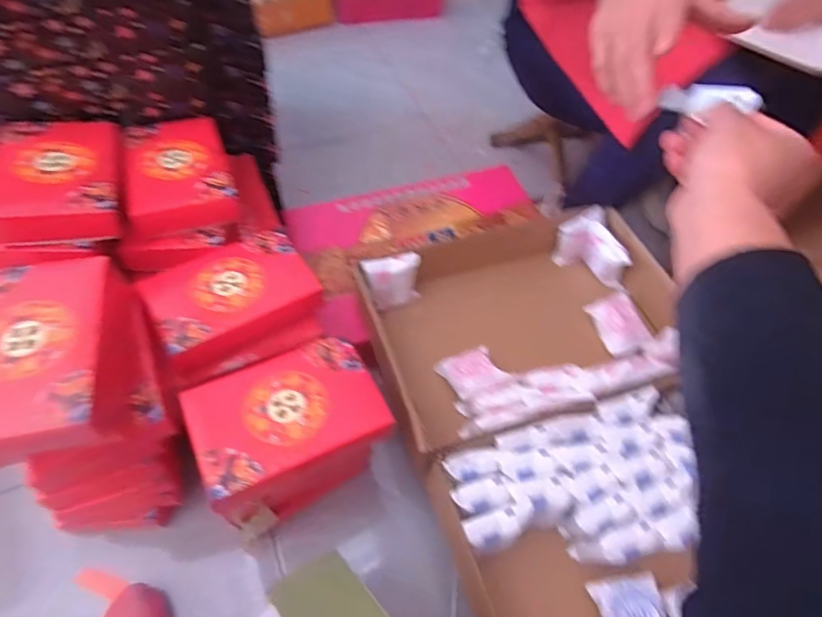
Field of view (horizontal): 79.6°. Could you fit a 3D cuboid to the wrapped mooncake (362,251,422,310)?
[{"bbox_3d":[-0.028,-0.040,0.746,0.088,0.076,0.050,-24,60,-18],"label":"wrapped mooncake"}]

